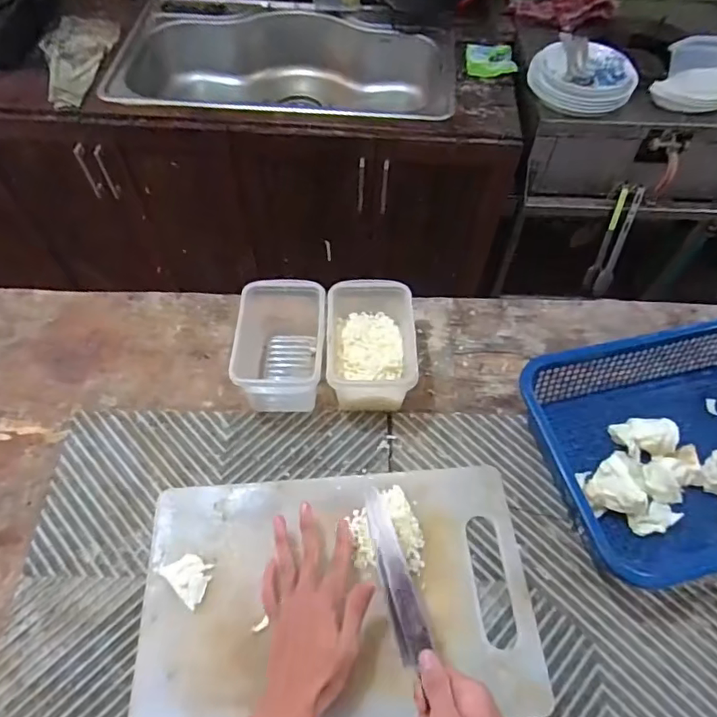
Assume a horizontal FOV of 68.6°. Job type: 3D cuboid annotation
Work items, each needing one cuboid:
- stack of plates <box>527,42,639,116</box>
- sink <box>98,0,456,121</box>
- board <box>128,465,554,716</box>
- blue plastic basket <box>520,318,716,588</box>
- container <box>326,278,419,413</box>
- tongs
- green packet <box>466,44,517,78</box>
[{"bbox_3d":[0.481,-0.615,1.145,0.196,0.063,0.182,-9,57,-6],"label":"stack of plates"},{"bbox_3d":[-0.182,-0.732,1.388,0.814,0.207,0.549,1,56,1],"label":"sink"},{"bbox_3d":[-0.022,0.245,0.550,0.395,0.016,0.245,-3,58,-4],"label":"board"},{"bbox_3d":[0.366,0.095,0.598,0.320,0.093,0.243,-12,57,-8],"label":"blue plastic basket"},{"bbox_3d":[0.016,-0.016,0.673,0.104,0.093,0.147,0,56,0],"label":"container"},{"bbox_3d":[0.613,-0.279,1.265,0.050,0.262,0.036,13,37,9],"label":"tongs"},{"bbox_3d":[0.321,-0.724,1.277,0.117,0.013,0.127,2,56,2],"label":"green packet"}]

